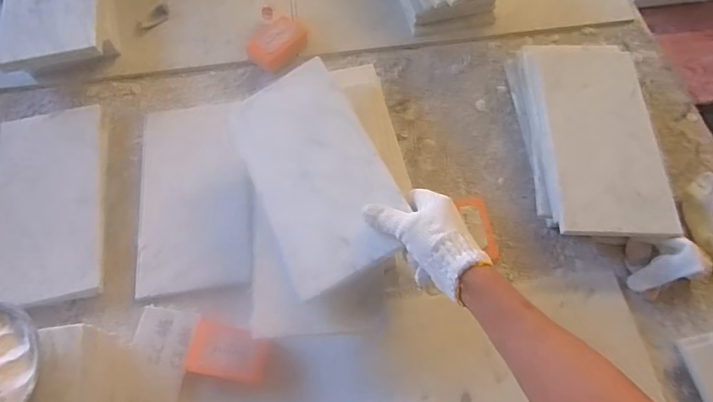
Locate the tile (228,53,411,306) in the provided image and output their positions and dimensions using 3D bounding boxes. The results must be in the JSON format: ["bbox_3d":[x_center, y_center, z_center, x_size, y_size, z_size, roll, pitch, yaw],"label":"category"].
[{"bbox_3d":[-0.054,-0.041,0.568,0.152,0.010,0.286,-29,65,1],"label":"tile"}]

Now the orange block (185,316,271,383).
[{"bbox_3d":[-0.155,0.181,0.570,0.097,0.021,0.059,11,63,4],"label":"orange block"}]

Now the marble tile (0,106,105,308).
[{"bbox_3d":[-0.438,-0.002,0.664,0.147,0.026,0.294,-8,64,-6],"label":"marble tile"}]

